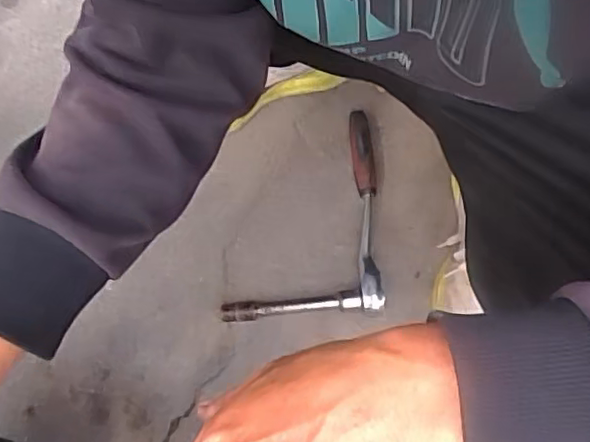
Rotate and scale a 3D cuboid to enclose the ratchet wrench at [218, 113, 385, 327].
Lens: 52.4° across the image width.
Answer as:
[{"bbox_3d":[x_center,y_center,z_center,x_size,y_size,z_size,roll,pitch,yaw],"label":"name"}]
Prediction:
[{"bbox_3d":[0.007,-0.010,0.694,0.173,0.033,0.246,1,74,-5],"label":"ratchet wrench"}]

